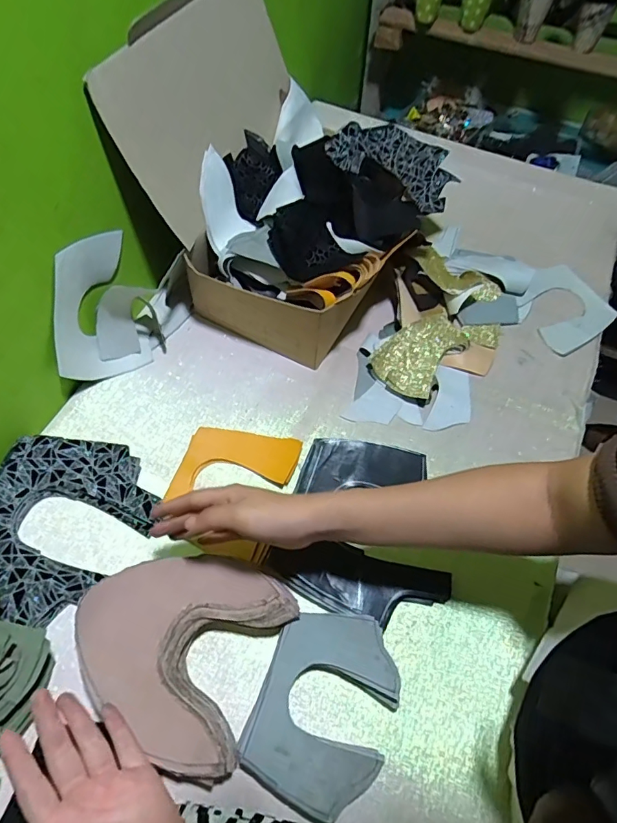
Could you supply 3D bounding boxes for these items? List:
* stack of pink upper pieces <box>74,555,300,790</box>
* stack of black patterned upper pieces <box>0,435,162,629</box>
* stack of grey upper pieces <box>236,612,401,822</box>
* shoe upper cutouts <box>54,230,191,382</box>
[{"bbox_3d":[-0.124,0.216,0.455,0.177,0.036,0.169,21,61,10],"label":"stack of pink upper pieces"},{"bbox_3d":[-0.270,0.116,0.519,0.174,0.023,0.189,21,61,10],"label":"stack of black patterned upper pieces"},{"bbox_3d":[0.015,0.267,0.443,0.118,0.019,0.157,20,61,9],"label":"stack of grey upper pieces"},{"bbox_3d":[-0.231,-0.119,0.584,0.075,0.152,0.174,21,61,10],"label":"shoe upper cutouts"}]

